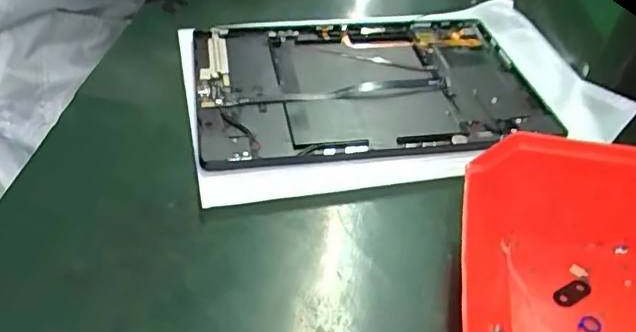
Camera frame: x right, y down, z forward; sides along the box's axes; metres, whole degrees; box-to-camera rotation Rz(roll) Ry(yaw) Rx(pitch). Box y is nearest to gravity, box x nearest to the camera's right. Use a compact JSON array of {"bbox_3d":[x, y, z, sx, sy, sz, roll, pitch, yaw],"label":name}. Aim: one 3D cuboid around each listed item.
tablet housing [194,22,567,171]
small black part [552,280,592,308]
[{"bbox_3d":[0.036,-0.058,0.399,0.238,0.015,0.160,-7,44,-13],"label":"tablet housing"},{"bbox_3d":[0.126,0.063,0.276,0.019,0.004,0.010,-19,48,-24],"label":"small black part"}]

